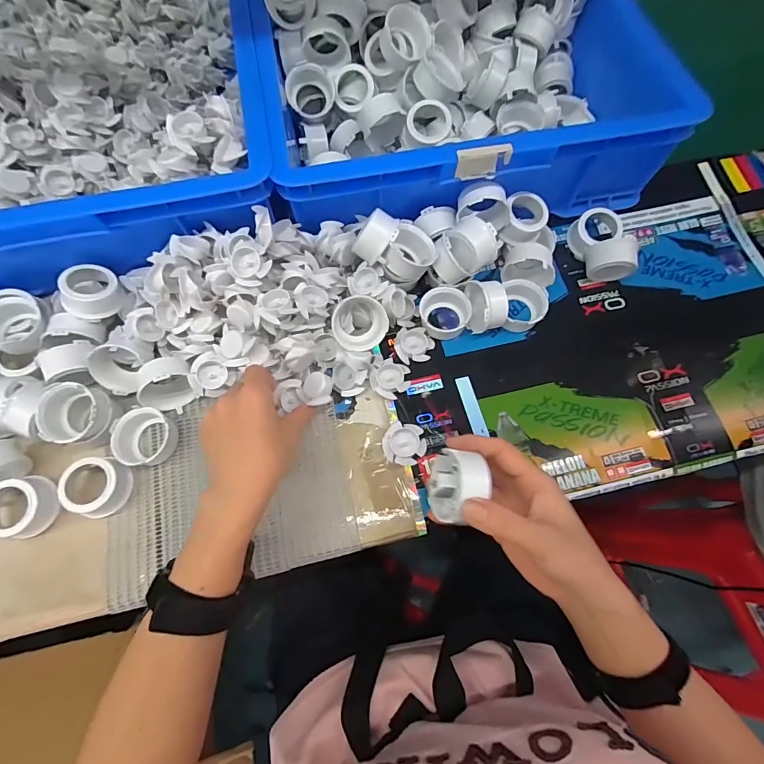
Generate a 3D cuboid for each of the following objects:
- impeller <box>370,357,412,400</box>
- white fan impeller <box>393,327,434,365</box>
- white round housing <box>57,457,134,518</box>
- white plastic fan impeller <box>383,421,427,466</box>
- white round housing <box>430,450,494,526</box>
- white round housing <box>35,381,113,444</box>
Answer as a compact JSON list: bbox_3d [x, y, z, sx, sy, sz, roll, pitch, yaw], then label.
[{"bbox_3d":[0.008,-0.003,0.420,0.038,0.014,0.036,0,67,1],"label":"impeller"},{"bbox_3d":[0.035,-0.039,0.434,0.040,0.011,0.037,0,67,1],"label":"white fan impeller"},{"bbox_3d":[-0.254,0.094,0.367,0.045,0.030,0.047,0,67,1],"label":"white round housing"},{"bbox_3d":[0.021,0.060,0.391,0.040,0.014,0.037,0,67,1],"label":"white plastic fan impeller"},{"bbox_3d":[0.056,0.080,0.311,0.040,0.043,0.049,9,67,5],"label":"white round housing"},{"bbox_3d":[-0.284,0.032,0.385,0.056,0.048,0.055,0,67,1],"label":"white round housing"}]

